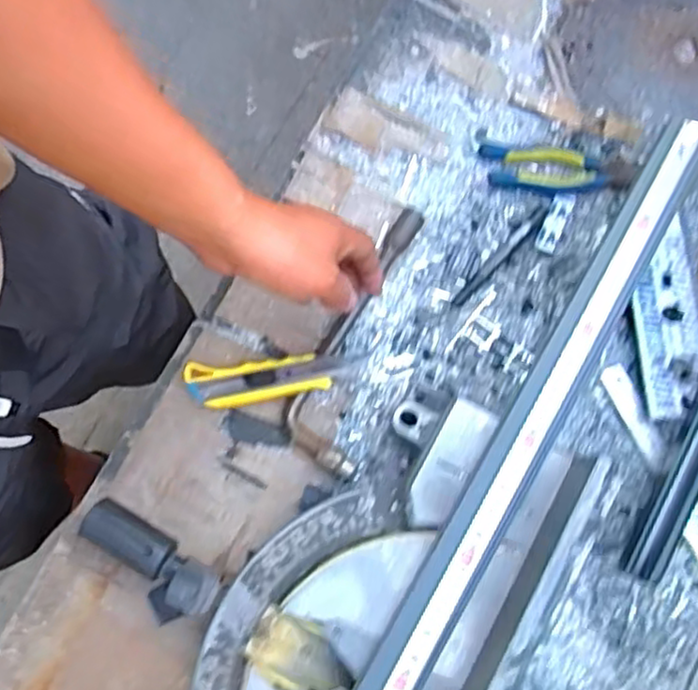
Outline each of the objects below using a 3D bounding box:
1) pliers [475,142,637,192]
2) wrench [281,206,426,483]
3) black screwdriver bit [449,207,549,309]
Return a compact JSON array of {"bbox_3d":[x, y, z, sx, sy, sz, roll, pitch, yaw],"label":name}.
[{"bbox_3d":[0.205,-0.171,0.681,0.147,0.012,0.047,5,78,2],"label":"pliers"},{"bbox_3d":[0.010,-0.009,0.647,0.074,0.027,0.255,20,80,5],"label":"wrench"},{"bbox_3d":[0.144,-0.084,0.662,0.011,0.007,0.128,43,82,9],"label":"black screwdriver bit"}]

